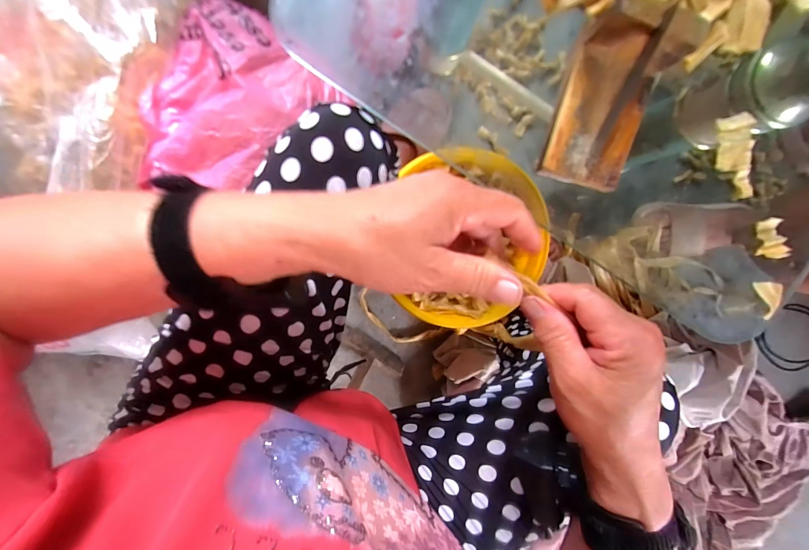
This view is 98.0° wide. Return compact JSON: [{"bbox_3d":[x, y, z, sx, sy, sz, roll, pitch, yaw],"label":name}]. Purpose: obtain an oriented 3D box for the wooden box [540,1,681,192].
[{"bbox_3d":[0.144,-0.117,0.248,0.064,0.044,0.101,15,92,-3],"label":"wooden box"}]

